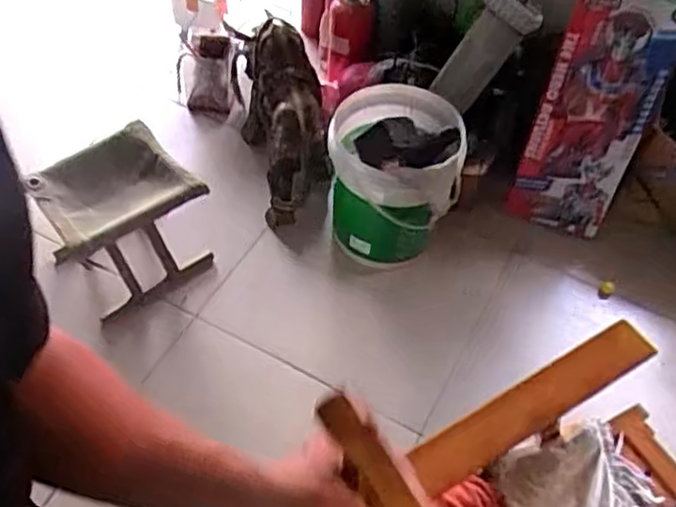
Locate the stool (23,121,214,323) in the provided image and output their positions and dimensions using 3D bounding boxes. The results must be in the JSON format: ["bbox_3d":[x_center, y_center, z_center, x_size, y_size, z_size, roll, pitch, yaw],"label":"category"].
[{"bbox_3d":[-0.519,-0.079,1.670,0.311,0.311,0.300,-31,61,-23],"label":"stool"}]

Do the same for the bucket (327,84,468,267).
[{"bbox_3d":[0.132,-0.186,1.744,0.318,0.426,0.295,2,54,-2],"label":"bucket"}]

